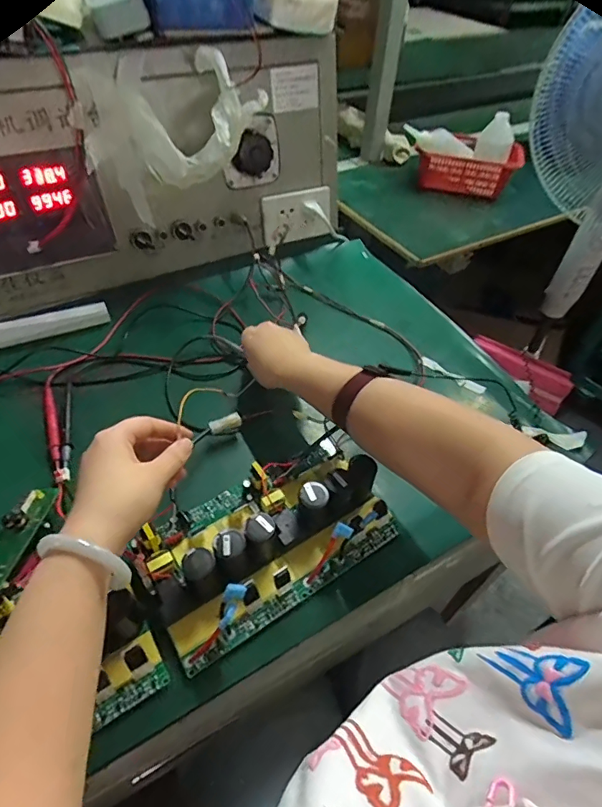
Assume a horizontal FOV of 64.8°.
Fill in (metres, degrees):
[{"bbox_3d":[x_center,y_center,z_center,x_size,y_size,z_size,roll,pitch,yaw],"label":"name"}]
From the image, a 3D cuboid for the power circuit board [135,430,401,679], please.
[{"bbox_3d":[-0.033,0.121,0.466,0.247,0.061,0.144,-25,54,-24],"label":"power circuit board"}]

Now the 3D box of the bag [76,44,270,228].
[{"bbox_3d":[-0.155,-0.335,0.601,0.214,0.154,0.084,-17,51,-18],"label":"bag"}]

